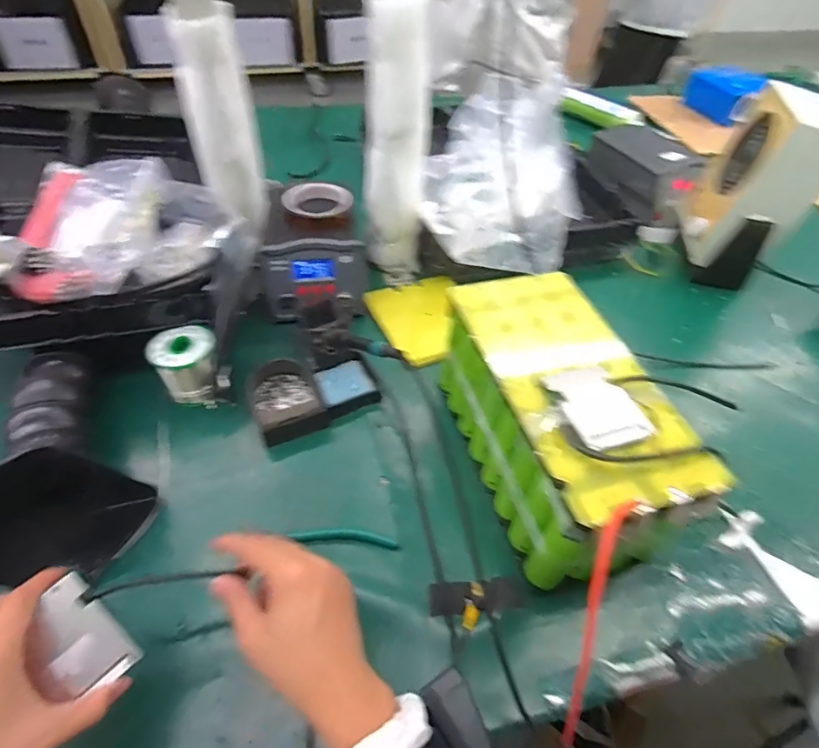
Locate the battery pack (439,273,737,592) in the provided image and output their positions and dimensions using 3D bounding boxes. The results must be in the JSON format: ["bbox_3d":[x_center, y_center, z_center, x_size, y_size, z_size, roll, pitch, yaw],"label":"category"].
[{"bbox_3d":[0.143,0.044,0.502,0.136,0.147,0.275,-12,52,-14],"label":"battery pack"}]

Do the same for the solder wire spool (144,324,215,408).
[{"bbox_3d":[-0.255,-0.010,0.585,0.068,0.070,0.065,2,50,-2],"label":"solder wire spool"}]

